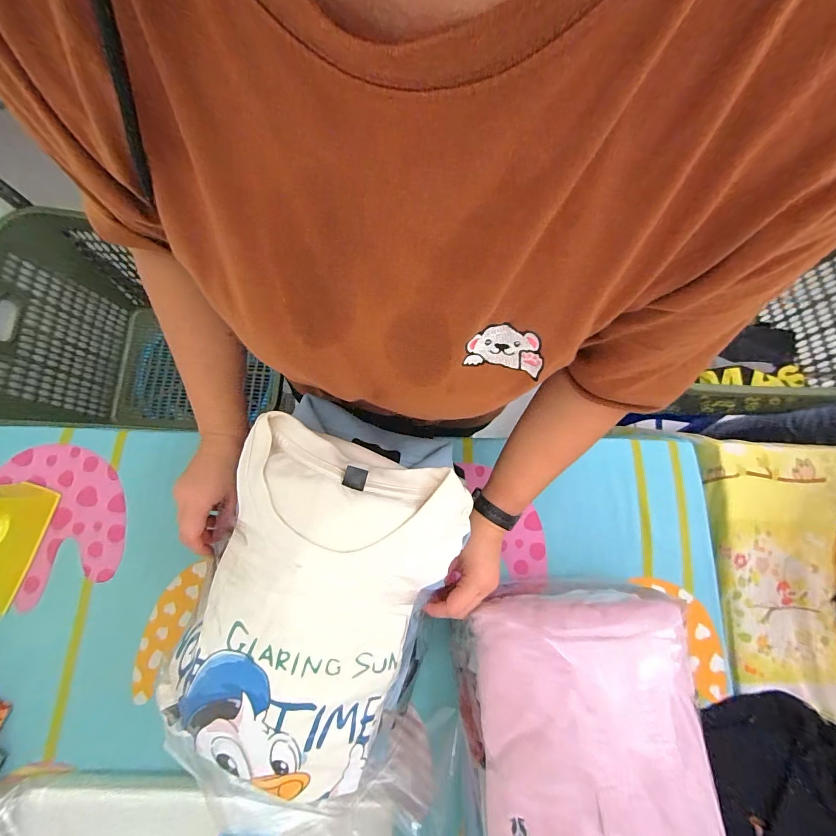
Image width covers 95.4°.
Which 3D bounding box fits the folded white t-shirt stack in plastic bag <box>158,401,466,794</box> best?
[{"bbox_3d":[-0.093,0.157,0.335,0.206,0.080,0.320,19,78,3],"label":"folded white t-shirt stack in plastic bag"}]

